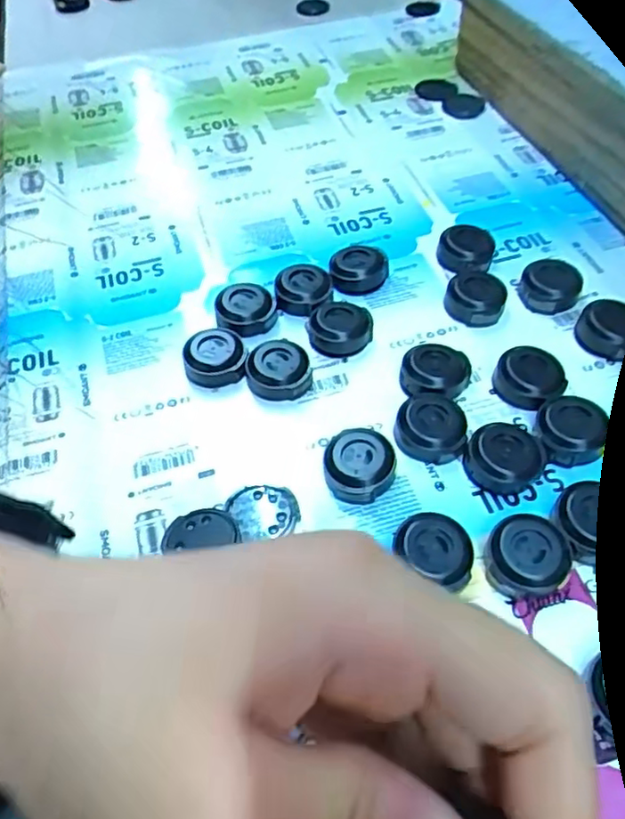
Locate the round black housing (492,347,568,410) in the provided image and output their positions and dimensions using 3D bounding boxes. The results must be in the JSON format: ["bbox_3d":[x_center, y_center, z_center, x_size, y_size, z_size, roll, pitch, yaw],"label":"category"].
[{"bbox_3d":[0.099,-0.015,0.294,0.030,0.012,0.027,20,56,19],"label":"round black housing"}]

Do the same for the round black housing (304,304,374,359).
[{"bbox_3d":[0.014,-0.040,0.318,0.027,0.016,0.024,-36,58,-22],"label":"round black housing"}]

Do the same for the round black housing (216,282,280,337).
[{"bbox_3d":[-0.034,-0.050,0.329,0.030,0.015,0.026,-25,54,-15],"label":"round black housing"}]

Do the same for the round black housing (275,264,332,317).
[{"bbox_3d":[-0.005,-0.062,0.337,0.028,0.015,0.024,6,53,9],"label":"round black housing"}]

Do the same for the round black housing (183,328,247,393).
[{"bbox_3d":[-0.047,-0.025,0.309,0.028,0.014,0.026,-2,52,3],"label":"round black housing"}]

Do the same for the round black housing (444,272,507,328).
[{"bbox_3d":[0.083,-0.057,0.328,0.028,0.012,0.030,-2,52,3],"label":"round black housing"}]

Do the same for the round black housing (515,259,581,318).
[{"bbox_3d":[0.122,-0.063,0.332,0.029,0.011,0.028,-2,52,3],"label":"round black housing"}]

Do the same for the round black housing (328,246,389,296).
[{"bbox_3d":[0.025,-0.073,0.345,0.030,0.016,0.024,0,52,4],"label":"round black housing"}]

